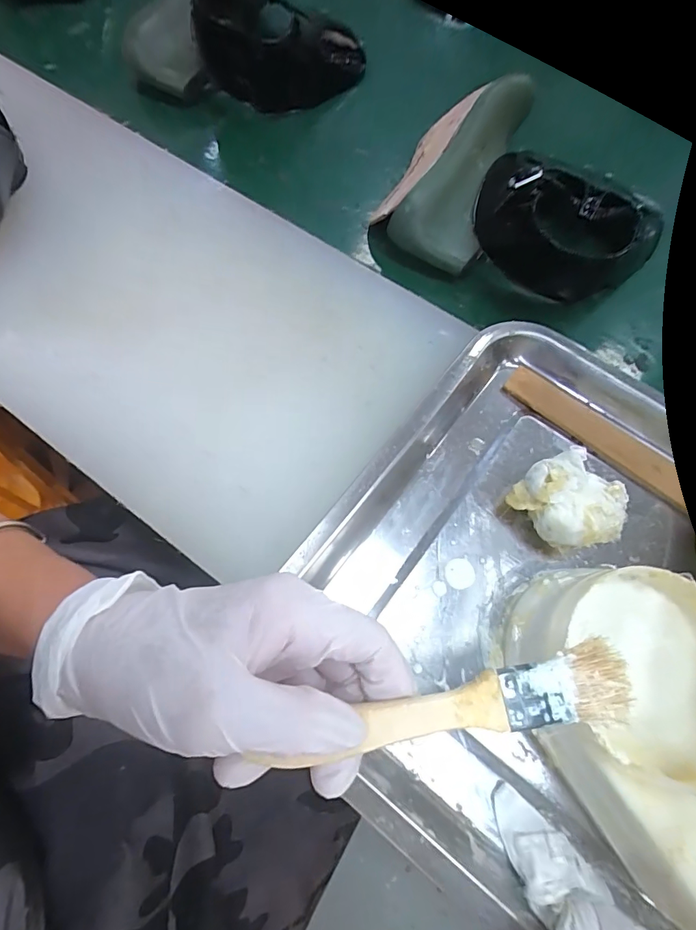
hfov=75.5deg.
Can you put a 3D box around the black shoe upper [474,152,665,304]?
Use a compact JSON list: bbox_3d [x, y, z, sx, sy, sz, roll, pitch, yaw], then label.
[{"bbox_3d":[0.180,-0.203,0.376,0.143,0.079,0.100,19,68,8],"label":"black shoe upper"}]

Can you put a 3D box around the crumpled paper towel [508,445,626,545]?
[{"bbox_3d":[0.124,0.023,0.253,0.047,0.036,0.054,-41,73,-16],"label":"crumpled paper towel"}]

